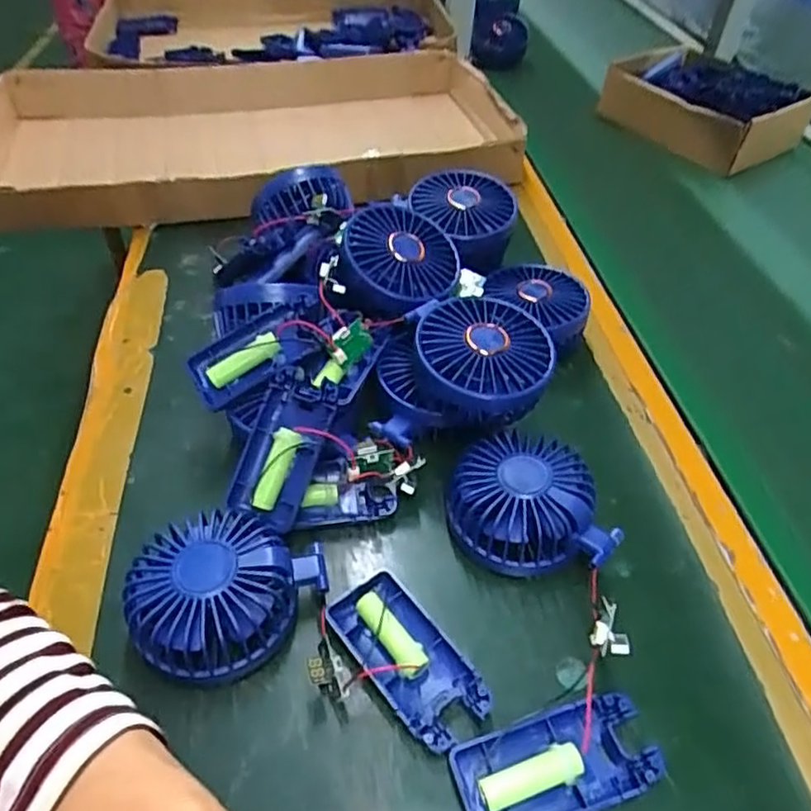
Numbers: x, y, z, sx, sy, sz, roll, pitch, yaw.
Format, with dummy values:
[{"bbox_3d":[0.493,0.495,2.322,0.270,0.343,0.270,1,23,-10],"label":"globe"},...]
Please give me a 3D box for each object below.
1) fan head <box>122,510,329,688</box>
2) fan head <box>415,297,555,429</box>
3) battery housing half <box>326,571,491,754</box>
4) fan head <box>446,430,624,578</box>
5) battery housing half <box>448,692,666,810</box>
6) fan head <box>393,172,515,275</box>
[{"bbox_3d":[-0.095,0.102,0.335,0.089,0.049,0.082,14,47,11],"label":"fan head"},{"bbox_3d":[0.049,-0.026,0.399,0.078,0.044,0.080,3,46,-3],"label":"fan head"},{"bbox_3d":[0.001,0.132,0.334,0.042,0.022,0.091,-30,54,-27],"label":"battery housing half"},{"bbox_3d":[0.077,0.060,0.381,0.094,0.050,0.079,19,48,16],"label":"fan head"},{"bbox_3d":[0.070,0.171,0.299,0.091,0.018,0.044,-13,48,-13],"label":"battery housing half"},{"bbox_3d":[0.047,-0.148,0.515,0.080,0.050,0.083,-23,52,-25],"label":"fan head"}]

